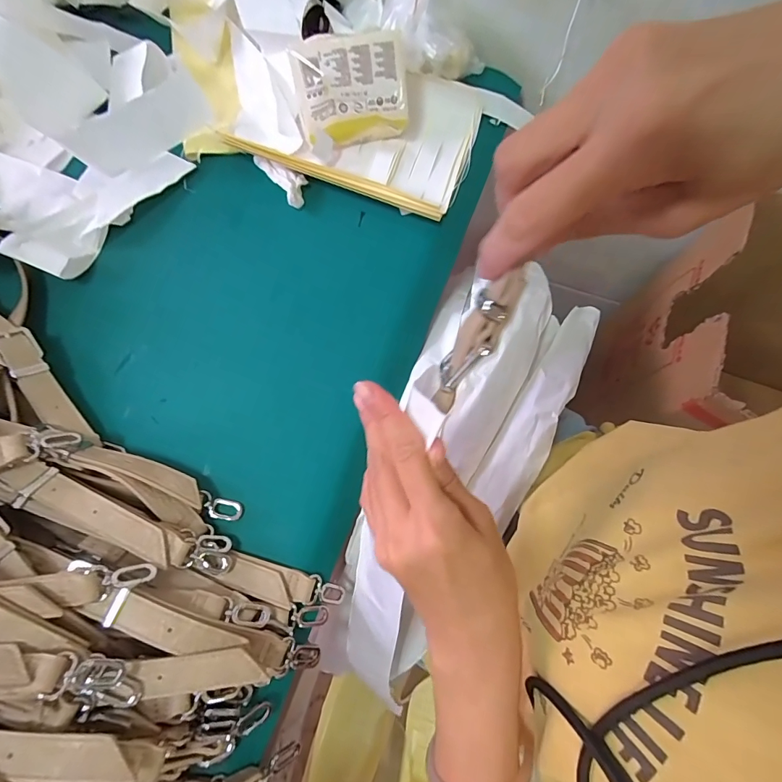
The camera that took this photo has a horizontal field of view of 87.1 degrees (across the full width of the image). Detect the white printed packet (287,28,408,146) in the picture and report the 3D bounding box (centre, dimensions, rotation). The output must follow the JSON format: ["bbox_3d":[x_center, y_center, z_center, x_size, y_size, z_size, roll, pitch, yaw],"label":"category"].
[{"bbox_3d":[-0.043,-0.334,0.456,0.121,0.074,0.071,-9,73,-4],"label":"white printed packet"}]

